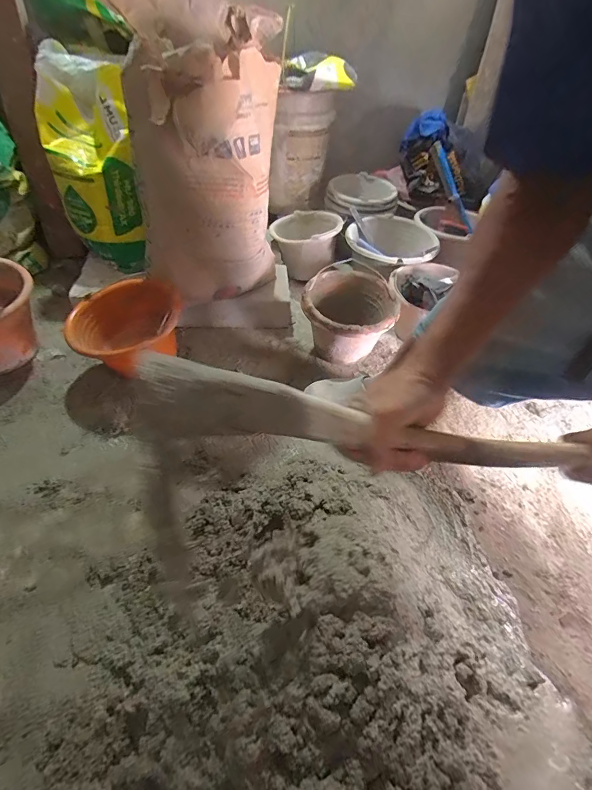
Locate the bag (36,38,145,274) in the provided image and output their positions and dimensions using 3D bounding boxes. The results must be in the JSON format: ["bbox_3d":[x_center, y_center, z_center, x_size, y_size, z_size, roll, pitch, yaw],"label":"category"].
[{"bbox_3d":[-0.517,-0.592,1.038,0.227,0.521,0.123,-11,28,-15],"label":"bag"}]

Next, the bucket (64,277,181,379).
[{"bbox_3d":[-0.401,-0.140,1.000,0.270,0.192,0.270,3,47,-3],"label":"bucket"}]

